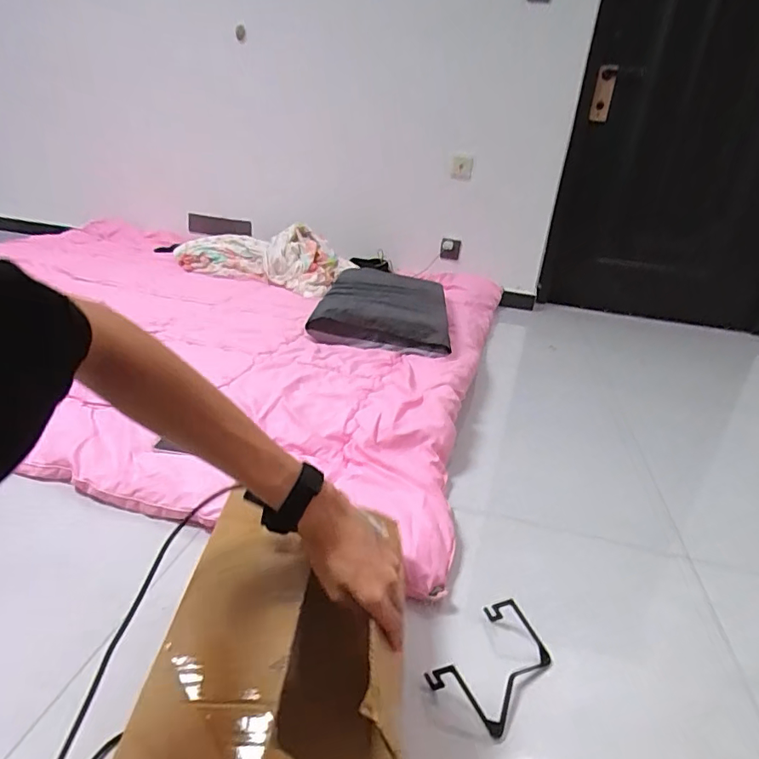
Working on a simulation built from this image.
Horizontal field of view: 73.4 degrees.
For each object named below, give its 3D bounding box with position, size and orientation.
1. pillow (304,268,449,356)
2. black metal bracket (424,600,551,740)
[{"bbox_3d":[0.016,-0.247,1.710,0.402,0.109,0.665,7,23,1],"label":"pillow"},{"bbox_3d":[0.144,0.344,0.631,0.105,0.048,0.162,23,28,34],"label":"black metal bracket"}]

